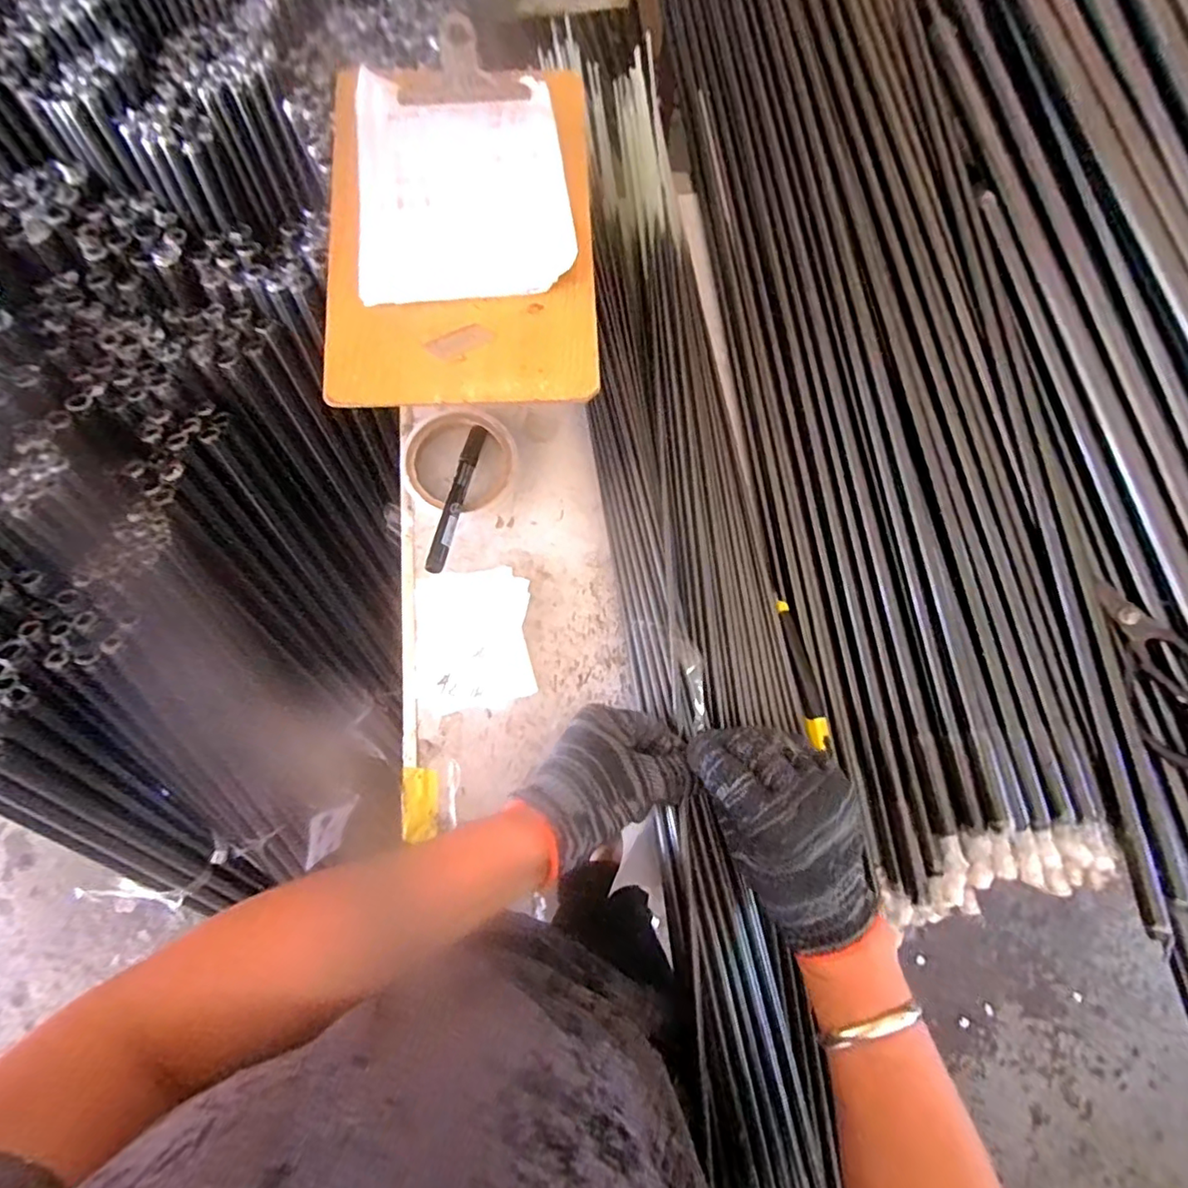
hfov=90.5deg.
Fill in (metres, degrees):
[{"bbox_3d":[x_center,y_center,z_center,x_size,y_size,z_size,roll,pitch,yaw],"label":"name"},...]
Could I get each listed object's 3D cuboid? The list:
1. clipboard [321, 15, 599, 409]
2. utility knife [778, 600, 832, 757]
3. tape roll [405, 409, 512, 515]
[{"bbox_3d":[-0.099,-0.276,0.439,0.191,0.016,0.284,-2,79,-2],"label":"clipboard"},{"bbox_3d":[0.165,0.063,0.462,0.020,0.012,0.116,-11,79,-3],"label":"utility knife"},{"bbox_3d":[-0.113,-0.116,0.512,0.087,0.020,0.088,0,79,-1],"label":"tape roll"}]

